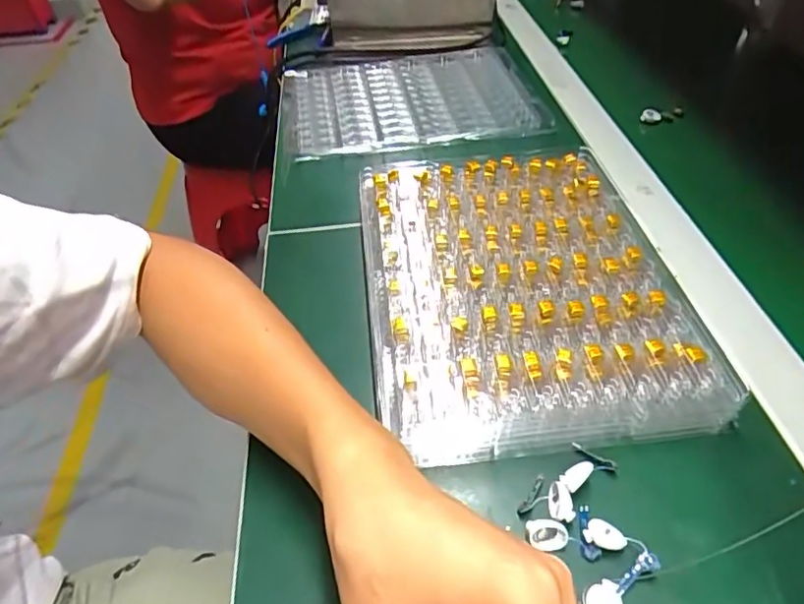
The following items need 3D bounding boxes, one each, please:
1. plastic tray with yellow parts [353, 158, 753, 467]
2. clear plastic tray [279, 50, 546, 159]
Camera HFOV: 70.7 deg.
[{"bbox_3d":[0.074,-0.019,0.384,0.193,0.023,0.252,-6,45,-2],"label":"plastic tray with yellow parts"},{"bbox_3d":[0.006,-0.216,0.598,0.251,0.026,0.179,-8,45,-4],"label":"clear plastic tray"}]

